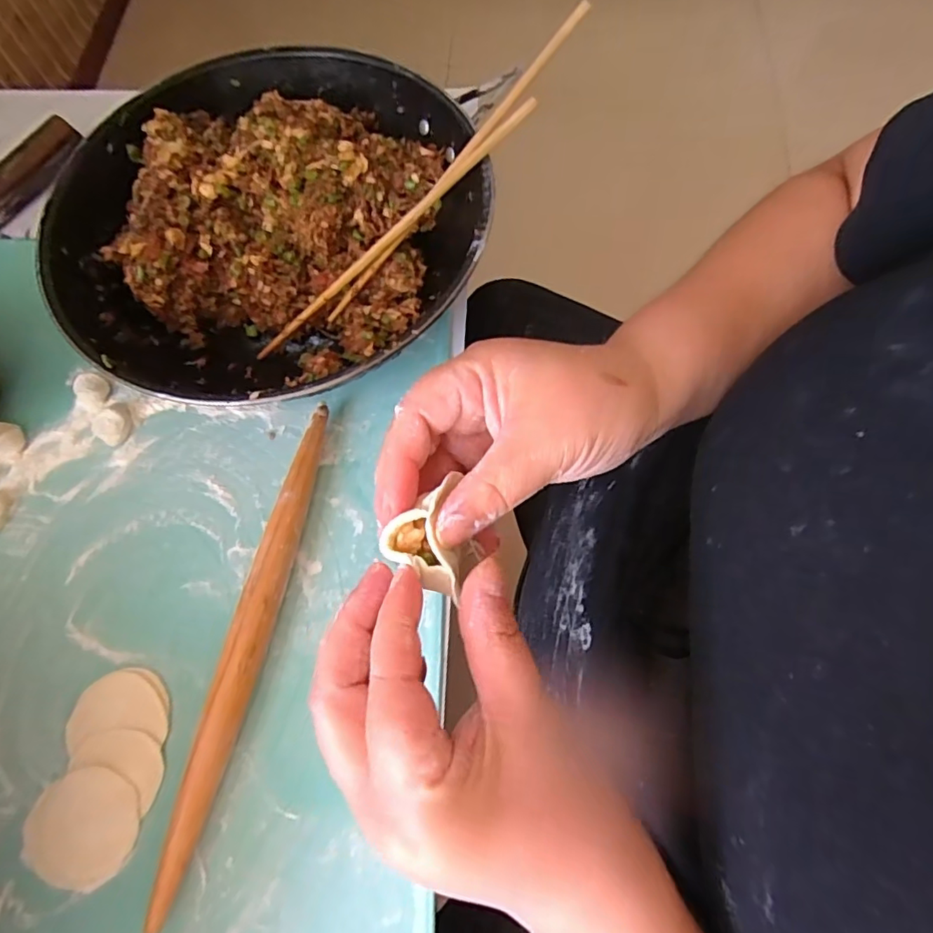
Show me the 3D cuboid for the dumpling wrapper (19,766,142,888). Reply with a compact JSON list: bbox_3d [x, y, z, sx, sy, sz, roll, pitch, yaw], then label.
[{"bbox_3d":[-0.234,0.217,0.327,0.068,0.007,0.062,5,71,3],"label":"dumpling wrapper"}]

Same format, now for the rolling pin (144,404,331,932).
[{"bbox_3d":[-0.139,0.107,0.352,0.024,0.020,0.313,12,71,6],"label":"rolling pin"}]

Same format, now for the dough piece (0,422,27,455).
[{"bbox_3d":[-0.356,-0.021,0.415,0.028,0.013,0.024,15,71,7],"label":"dough piece"}]

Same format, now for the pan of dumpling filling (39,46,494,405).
[{"bbox_3d":[-0.146,-0.182,0.423,0.301,0.089,0.289,-1,70,1],"label":"pan of dumpling filling"}]

